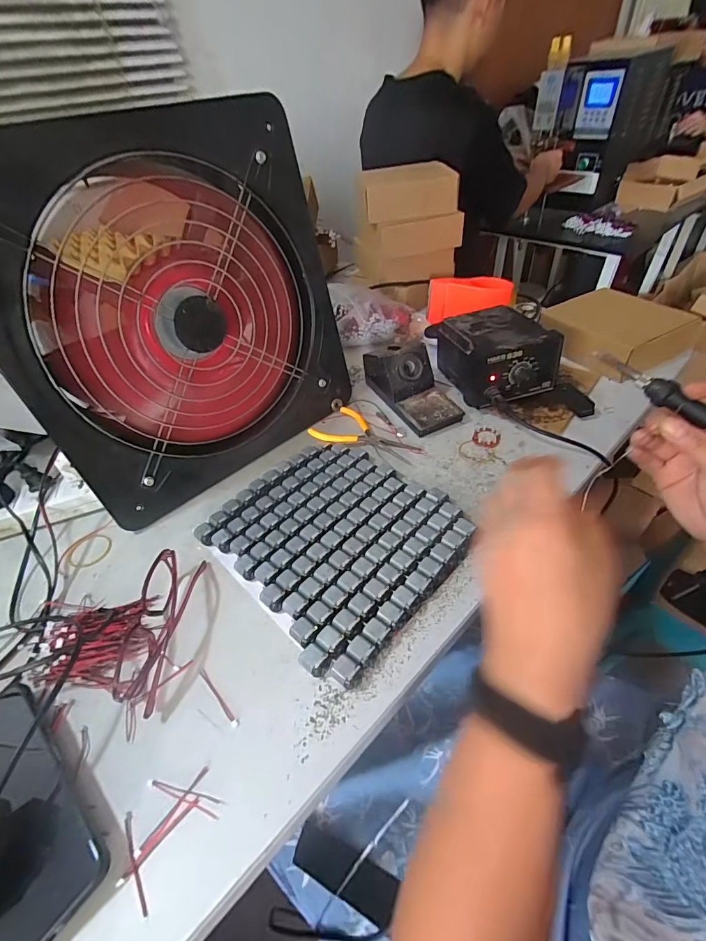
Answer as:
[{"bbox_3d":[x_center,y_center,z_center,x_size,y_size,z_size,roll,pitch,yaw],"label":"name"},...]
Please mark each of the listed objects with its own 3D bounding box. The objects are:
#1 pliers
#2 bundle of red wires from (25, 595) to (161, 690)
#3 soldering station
[{"bbox_3d":[0.021,-0.052,0.536,0.136,0.018,0.077,14,48,20],"label":"pliers"},{"bbox_3d":[-0.229,0.148,0.362,0.099,0.023,0.076,-3,44,4],"label":"bundle of red wires"},{"bbox_3d":[0.195,-0.163,0.573,0.120,0.083,0.157,-16,45,-10],"label":"soldering station"}]

